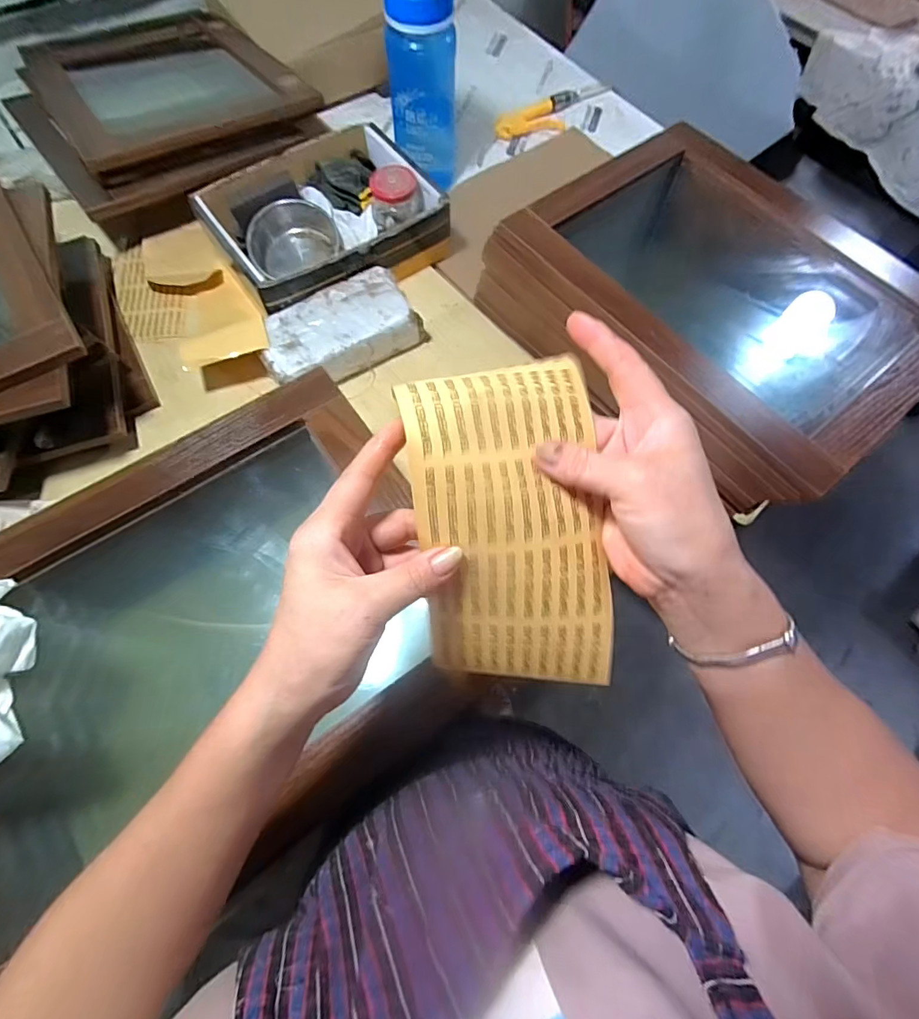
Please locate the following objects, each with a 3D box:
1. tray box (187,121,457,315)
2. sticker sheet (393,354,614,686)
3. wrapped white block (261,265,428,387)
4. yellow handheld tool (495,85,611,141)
[{"bbox_3d":[-0.197,-0.423,0.694,0.305,0.079,0.232,-39,74,-15],"label":"tray box"},{"bbox_3d":[0.028,0.016,0.271,0.105,0.036,0.186,-8,102,-13],"label":"sticker sheet"},{"bbox_3d":[-0.160,-0.236,0.649,0.206,0.058,0.115,-32,72,-13],"label":"wrapped white block"},{"bbox_3d":[0.194,-0.767,0.920,0.280,0.028,0.074,-36,73,-14],"label":"yellow handheld tool"}]

